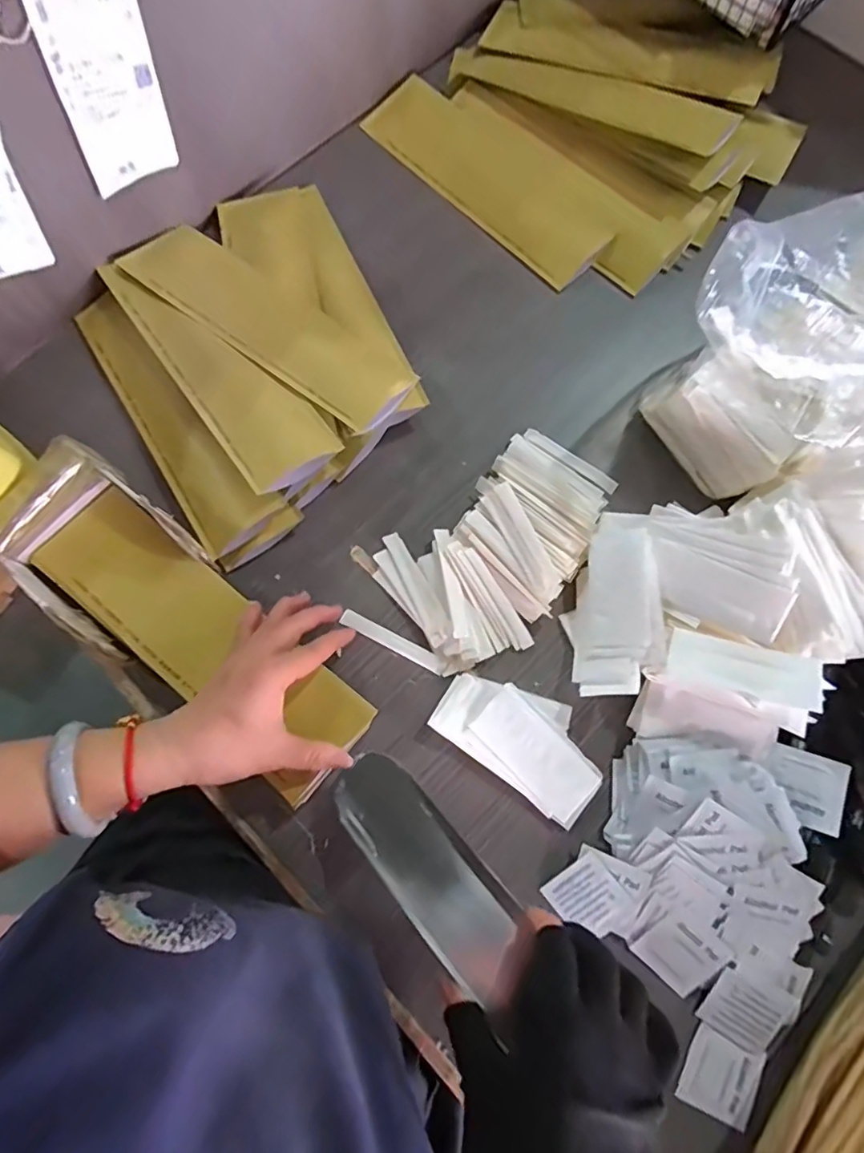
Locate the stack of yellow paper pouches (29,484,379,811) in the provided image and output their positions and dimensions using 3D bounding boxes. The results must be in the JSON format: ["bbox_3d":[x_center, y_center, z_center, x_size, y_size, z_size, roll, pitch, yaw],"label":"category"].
[{"bbox_3d":[-0.176,0.044,0.415,0.281,0.017,0.089,37,80,7],"label":"stack of yellow paper pouches"}]

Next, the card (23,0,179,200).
[{"bbox_3d":[-0.230,-0.351,0.393,0.004,0.130,0.074,41,68,7],"label":"card"}]

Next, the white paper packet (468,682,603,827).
[{"bbox_3d":[0.078,0.131,0.411,0.098,0.005,0.046,45,85,4],"label":"white paper packet"}]

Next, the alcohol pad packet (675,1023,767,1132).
[{"bbox_3d":[0.196,0.340,0.372,0.048,0.004,0.047,28,79,6],"label":"alcohol pad packet"}]

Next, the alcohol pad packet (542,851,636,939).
[{"bbox_3d":[0.113,0.230,0.393,0.047,0.004,0.048,-44,82,5],"label":"alcohol pad packet"}]

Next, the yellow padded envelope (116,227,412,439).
[{"bbox_3d":[-0.141,-0.218,0.481,0.274,0.040,0.077,36,80,7],"label":"yellow padded envelope"}]

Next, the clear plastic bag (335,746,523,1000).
[{"bbox_3d":[-0.004,0.186,0.357,0.054,0.014,0.153,-40,71,-8],"label":"clear plastic bag"}]

